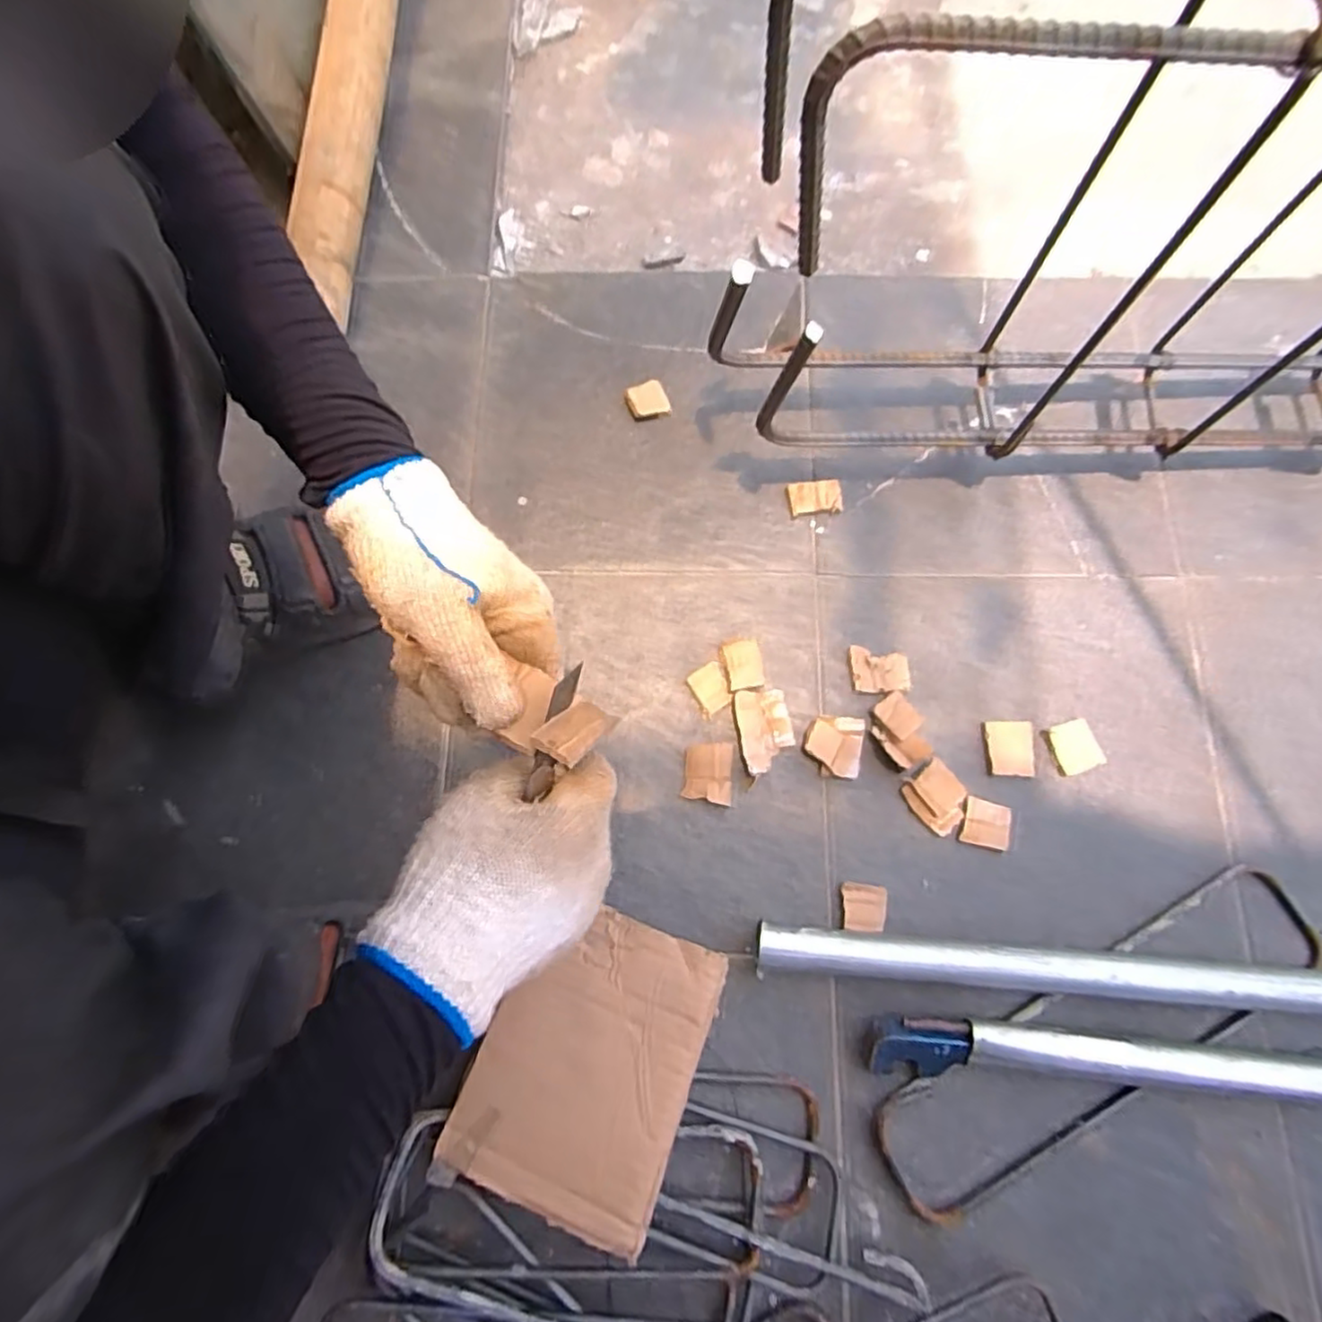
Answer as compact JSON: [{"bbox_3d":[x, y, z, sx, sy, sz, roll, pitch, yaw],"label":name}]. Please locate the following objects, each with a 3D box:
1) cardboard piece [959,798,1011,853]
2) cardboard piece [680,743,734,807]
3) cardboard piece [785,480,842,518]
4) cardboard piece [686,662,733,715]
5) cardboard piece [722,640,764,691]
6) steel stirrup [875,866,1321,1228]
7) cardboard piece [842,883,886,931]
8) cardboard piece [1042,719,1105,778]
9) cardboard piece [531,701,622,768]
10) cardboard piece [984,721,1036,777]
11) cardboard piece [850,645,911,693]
[{"bbox_3d":[0.246,0.123,0.509,0.034,0.007,0.034,15,77,6],"label":"cardboard piece"},{"bbox_3d":[0.037,0.088,0.528,0.037,0.012,0.045,5,77,3],"label":"cardboard piece"},{"bbox_3d":[0.131,-0.139,0.576,0.044,0.009,0.029,-6,76,1],"label":"cardboard piece"},{"bbox_3d":[0.040,0.022,0.539,0.028,0.008,0.035,-32,73,0],"label":"cardboard piece"},{"bbox_3d":[0.066,0.003,0.541,0.028,0.006,0.039,-10,76,0],"label":"cardboard piece"},{"bbox_3d":[0.305,0.260,0.465,0.343,0.014,0.089,-30,77,-5],"label":"steel stirrup"},{"bbox_3d":[0.149,0.181,0.496,0.031,0.004,0.033,8,68,2],"label":"cardboard piece"},{"bbox_3d":[0.318,0.067,0.521,0.035,0.007,0.038,-19,76,-3],"label":"cardboard piece"},{"bbox_3d":[-0.039,0.032,0.312,0.024,0.004,0.037,30,46,17],"label":"cardboard piece"},{"bbox_3d":[0.271,0.068,0.522,0.037,0.004,0.041,1,76,2],"label":"cardboard piece"},{"bbox_3d":[0.174,0.009,0.538,0.048,0.005,0.035,9,77,4],"label":"cardboard piece"}]

